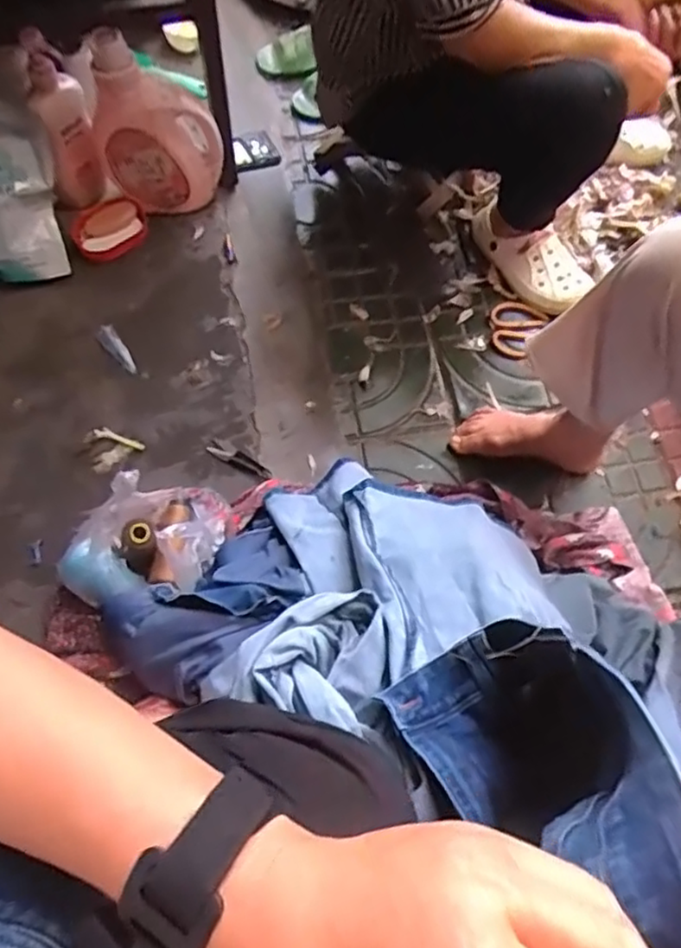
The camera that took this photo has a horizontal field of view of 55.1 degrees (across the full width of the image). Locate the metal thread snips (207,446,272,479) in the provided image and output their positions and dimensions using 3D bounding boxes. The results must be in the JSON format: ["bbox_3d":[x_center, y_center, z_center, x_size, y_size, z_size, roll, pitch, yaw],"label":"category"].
[{"bbox_3d":[-0.140,-0.020,0.923,0.099,0.012,0.021,26,70,7],"label":"metal thread snips"}]

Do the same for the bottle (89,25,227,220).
[{"bbox_3d":[-0.266,-0.493,0.950,0.171,0.268,0.101,-21,72,-10],"label":"bottle"}]

